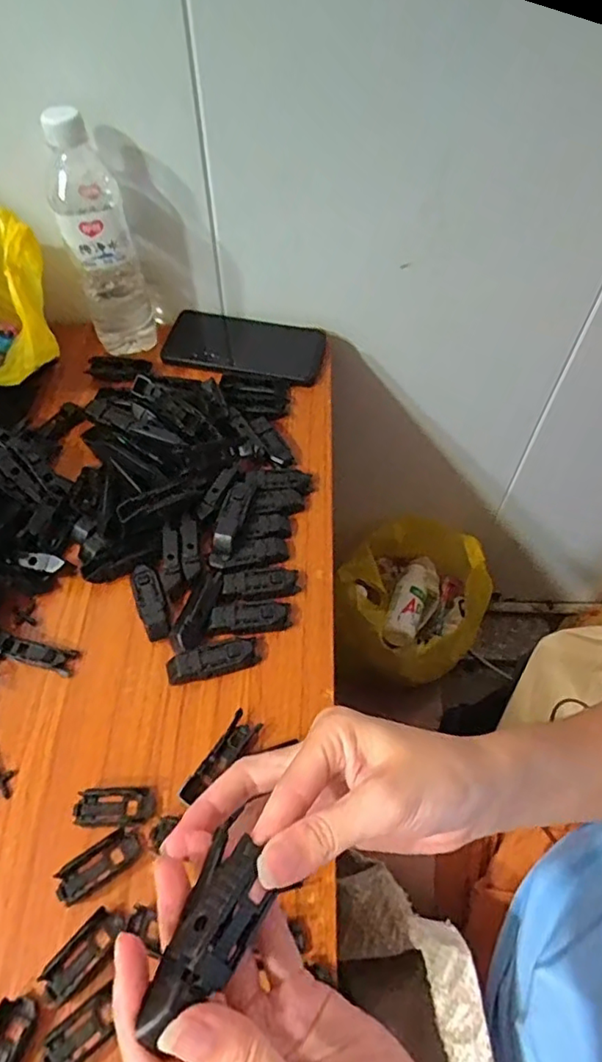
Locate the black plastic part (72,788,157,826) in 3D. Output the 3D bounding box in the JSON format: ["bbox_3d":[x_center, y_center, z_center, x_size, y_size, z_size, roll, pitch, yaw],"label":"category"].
[{"bbox_3d":[-0.120,0.177,0.367,0.049,0.009,0.022,-1,57,-1],"label":"black plastic part"}]

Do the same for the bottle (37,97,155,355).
[{"bbox_3d":[-0.185,-0.269,0.532,0.066,0.201,0.067,-20,60,-12],"label":"bottle"}]

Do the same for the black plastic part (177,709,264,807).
[{"bbox_3d":[-0.053,0.153,0.381,0.020,0.011,0.066,31,62,18],"label":"black plastic part"}]

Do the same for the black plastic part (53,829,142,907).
[{"bbox_3d":[-0.124,0.204,0.347,0.051,0.008,0.021,-29,62,-18],"label":"black plastic part"}]

